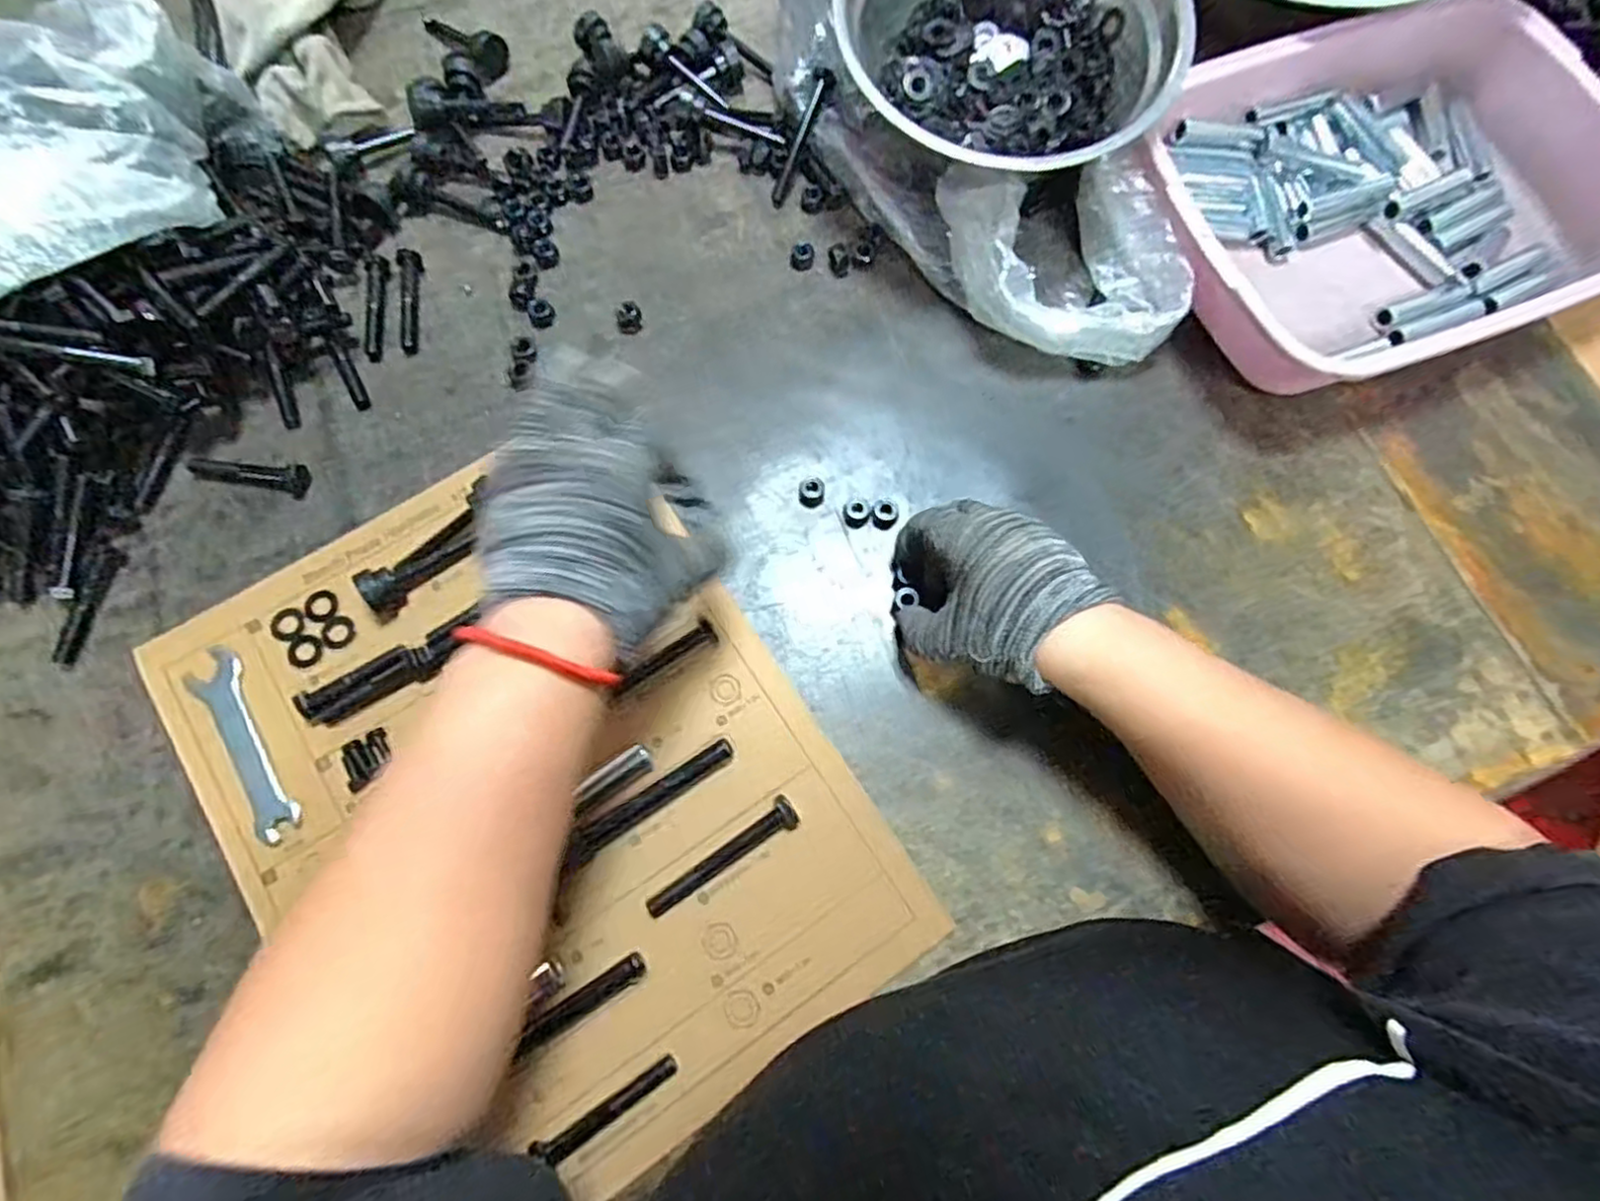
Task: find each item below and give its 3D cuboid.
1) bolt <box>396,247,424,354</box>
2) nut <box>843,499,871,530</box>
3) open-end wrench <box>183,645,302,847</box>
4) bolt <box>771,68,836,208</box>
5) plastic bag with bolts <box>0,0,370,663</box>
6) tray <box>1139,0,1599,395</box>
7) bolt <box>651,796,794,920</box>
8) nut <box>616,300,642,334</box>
[{"bbox_3d":[-0.260,-0.199,0.477,0.015,0.010,0.075,-5,75,-2],"label":"bolt"},{"bbox_3d":[0.035,-0.054,0.446,0.016,0.006,0.016,1,76,-2],"label":"nut"},{"bbox_3d":[-0.304,0.078,0.395,0.028,0.004,0.113,-33,80,-10],"label":"open-end wrench"},{"bbox_3d":[0.001,-0.328,0.512,0.015,0.008,0.095,24,98,6],"label":"bolt"},{"bbox_3d":[-0.427,-0.185,0.409,0.282,0.120,0.326,41,78,7],"label":"plastic bag with bolts"},{"bbox_3d":[0.388,-0.277,0.483,0.329,0.063,0.247,-21,78,-8],"label":"tray"},{"bbox_3d":[-0.041,0.138,0.382,0.091,0.013,0.015,-34,80,-10],"label":"bolt"},{"bbox_3d":[-0.115,-0.190,0.480,0.017,0.011,0.018,3,75,0],"label":"nut"}]

